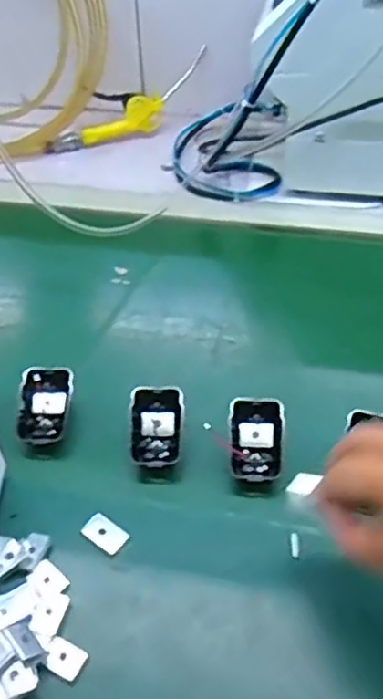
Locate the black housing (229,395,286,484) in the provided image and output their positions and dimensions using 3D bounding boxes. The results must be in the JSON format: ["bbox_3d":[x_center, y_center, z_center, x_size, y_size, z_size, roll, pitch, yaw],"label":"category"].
[{"bbox_3d":[0.056,0.076,0.552,0.045,0.013,0.069,-3,75,8],"label":"black housing"}]

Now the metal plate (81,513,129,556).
[{"bbox_3d":[-0.067,0.143,0.509,0.035,0.004,0.022,30,54,27],"label":"metal plate"}]

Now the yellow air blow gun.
[{"bbox_3d":[-0.088,-0.350,0.956,0.271,0.072,0.046,-30,51,-5],"label":"yellow air blow gun"}]

